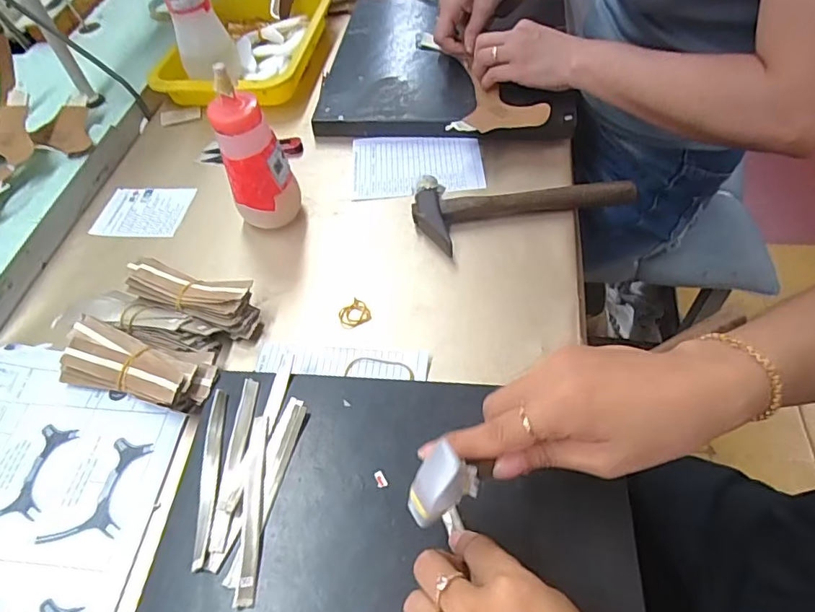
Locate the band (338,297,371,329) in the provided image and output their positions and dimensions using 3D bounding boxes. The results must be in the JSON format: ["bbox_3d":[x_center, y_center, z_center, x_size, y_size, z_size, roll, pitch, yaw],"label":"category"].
[{"bbox_3d":[-0.048,0.008,0.469,0.028,0.004,0.026,-3,53,4],"label":"band"}]

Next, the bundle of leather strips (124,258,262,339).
[{"bbox_3d":[-0.190,-0.008,0.471,0.128,0.041,0.037,16,57,17],"label":"bundle of leather strips"}]

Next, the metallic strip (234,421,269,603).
[{"bbox_3d":[-0.103,0.130,0.351,0.012,0.007,0.121,-6,53,1],"label":"metallic strip"}]

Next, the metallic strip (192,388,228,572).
[{"bbox_3d":[-0.139,0.115,0.368,0.014,0.005,0.123,-8,53,0],"label":"metallic strip"}]

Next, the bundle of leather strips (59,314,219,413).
[{"bbox_3d":[-0.217,0.051,0.432,0.136,0.032,0.052,13,56,15],"label":"bundle of leather strips"}]

